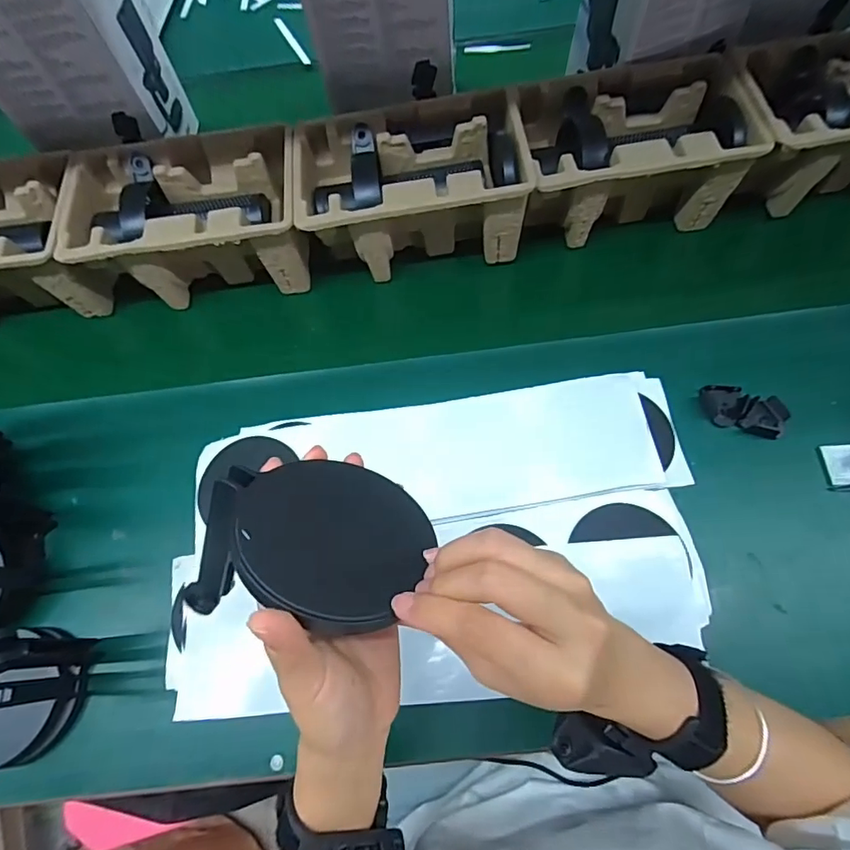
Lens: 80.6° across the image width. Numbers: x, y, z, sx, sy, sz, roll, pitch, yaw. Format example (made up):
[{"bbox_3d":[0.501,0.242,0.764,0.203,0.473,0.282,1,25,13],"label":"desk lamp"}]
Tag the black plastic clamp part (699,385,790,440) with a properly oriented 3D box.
[{"bbox_3d":[0.288,-0.014,0.453,0.071,0.013,0.039,18,67,11],"label":"black plastic clamp part"}]

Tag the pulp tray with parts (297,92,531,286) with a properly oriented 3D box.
[{"bbox_3d":[-0.013,-0.237,0.528,0.226,0.098,0.135,-8,65,0],"label":"pulp tray with parts"}]

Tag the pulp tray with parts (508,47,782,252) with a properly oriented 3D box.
[{"bbox_3d":[0.211,-0.284,0.528,0.213,0.098,0.152,-6,65,1],"label":"pulp tray with parts"}]

